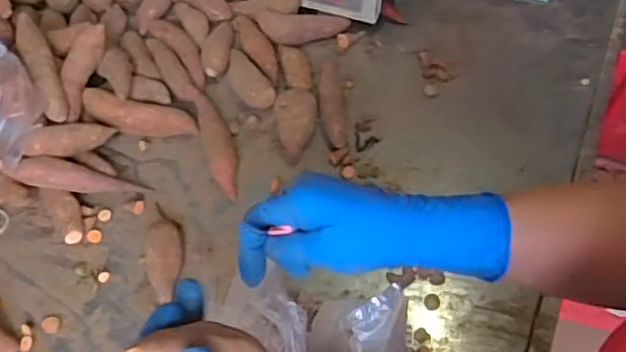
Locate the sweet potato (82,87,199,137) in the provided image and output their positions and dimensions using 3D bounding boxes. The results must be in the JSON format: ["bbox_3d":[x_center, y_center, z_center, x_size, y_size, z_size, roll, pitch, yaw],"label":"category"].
[{"bbox_3d":[-0.205,-0.071,0.756,0.132,0.034,0.038,13,55,-8],"label":"sweet potato"}]

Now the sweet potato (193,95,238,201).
[{"bbox_3d":[-0.111,-0.037,0.744,0.031,0.025,0.153,-17,56,-8],"label":"sweet potato"}]

